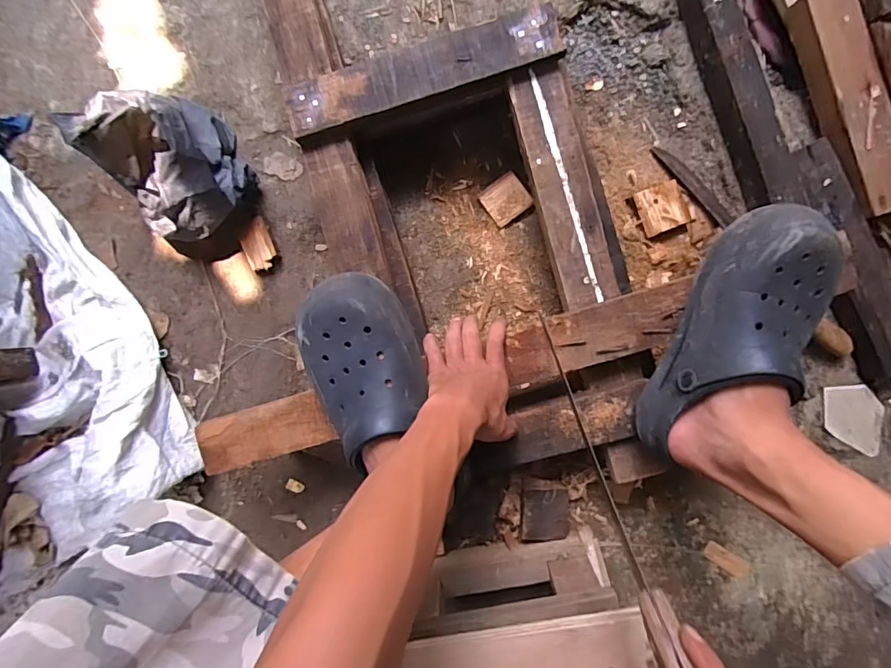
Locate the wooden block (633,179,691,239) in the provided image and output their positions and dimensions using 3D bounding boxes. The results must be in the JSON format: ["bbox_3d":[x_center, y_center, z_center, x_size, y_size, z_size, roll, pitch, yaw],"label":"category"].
[{"bbox_3d":[0.291,-0.169,0.653,0.062,0.016,0.061,-20,89,3],"label":"wooden block"}]

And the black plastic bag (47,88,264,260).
[{"bbox_3d":[-0.342,-0.202,0.601,0.149,0.170,0.178,-32,89,2],"label":"black plastic bag"}]

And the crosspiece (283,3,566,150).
[{"bbox_3d":[-0.026,-0.295,0.559,0.315,0.023,0.067,-15,91,2],"label":"crosspiece"}]

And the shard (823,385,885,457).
[{"bbox_3d":[0.552,0.115,0.653,0.079,0.007,0.090,-4,90,3],"label":"shard"}]

